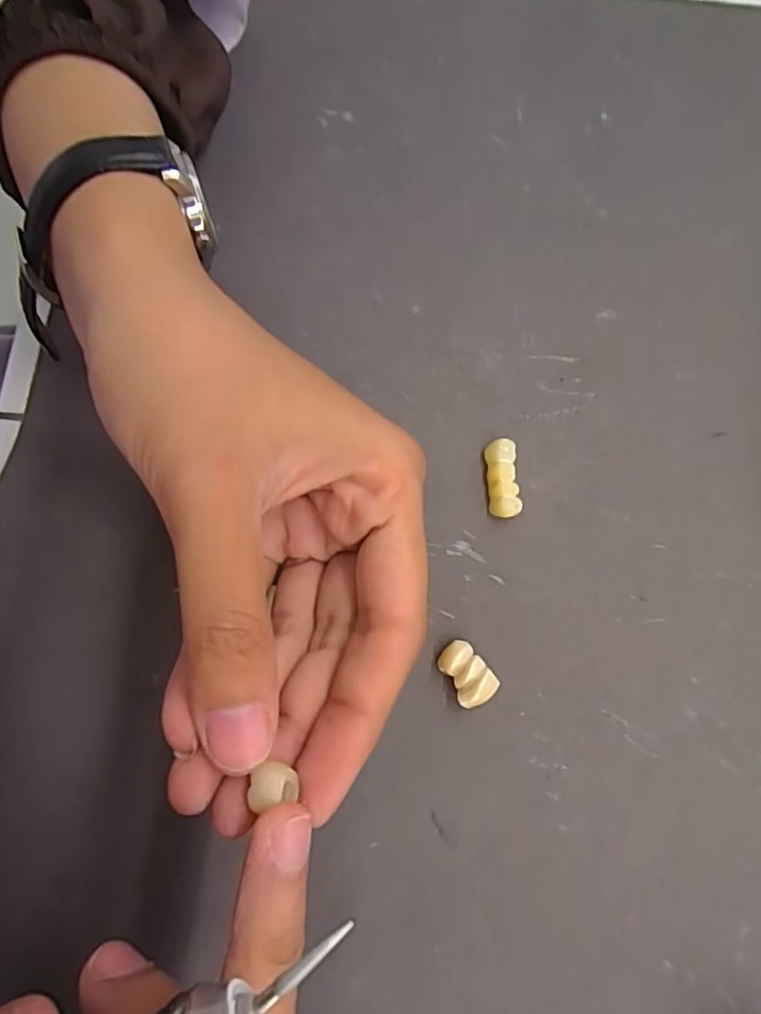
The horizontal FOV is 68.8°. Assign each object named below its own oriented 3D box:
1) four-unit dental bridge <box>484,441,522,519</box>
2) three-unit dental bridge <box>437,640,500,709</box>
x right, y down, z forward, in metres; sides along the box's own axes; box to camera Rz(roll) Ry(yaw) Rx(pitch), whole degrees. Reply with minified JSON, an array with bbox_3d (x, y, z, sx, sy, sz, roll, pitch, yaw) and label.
[{"bbox_3d":[0.043,-0.010,0.197,0.010,0.008,0.027,-2,77,-1],"label":"four-unit dental bridge"},{"bbox_3d":[0.028,0.054,0.181,0.014,0.008,0.020,-29,79,-7],"label":"three-unit dental bridge"}]

